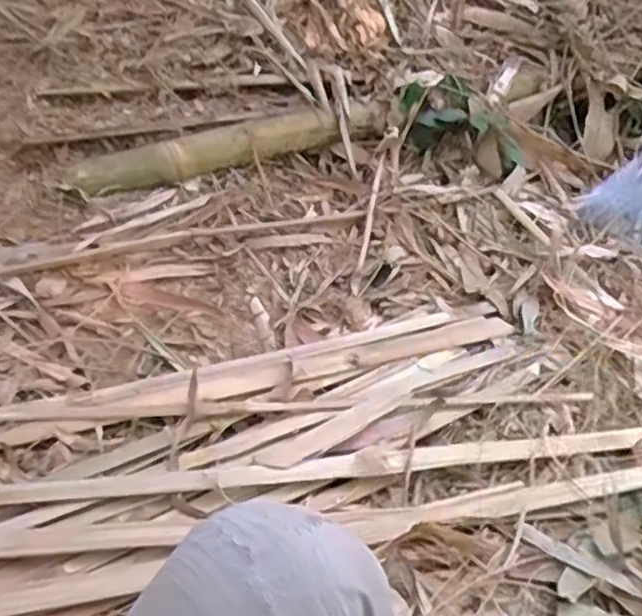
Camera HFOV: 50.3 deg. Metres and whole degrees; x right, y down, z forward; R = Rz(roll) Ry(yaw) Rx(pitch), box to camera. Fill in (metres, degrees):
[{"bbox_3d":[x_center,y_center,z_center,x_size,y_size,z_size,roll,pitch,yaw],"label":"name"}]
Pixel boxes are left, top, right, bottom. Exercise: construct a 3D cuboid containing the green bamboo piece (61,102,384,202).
[{"bbox_3d":[-0.138,-0.262,1.114,0.530,0.055,0.052,-20,45,-18],"label":"green bamboo piece"}]

